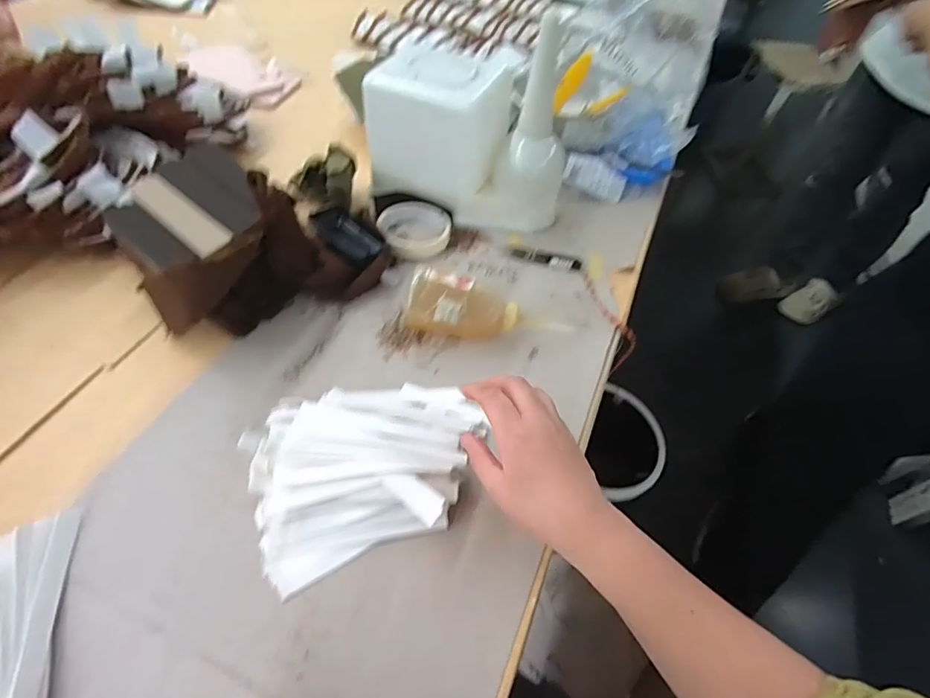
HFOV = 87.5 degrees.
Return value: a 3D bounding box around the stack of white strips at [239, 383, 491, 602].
[{"bbox_3d":[-0.081,0.092,0.421,0.202,0.039,0.153,-18,57,-16],"label":"stack of white strips"}]

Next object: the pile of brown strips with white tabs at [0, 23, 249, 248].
[{"bbox_3d":[-0.498,-0.259,0.586,0.267,0.145,0.393,18,53,8],"label":"pile of brown strips with white tabs"}]

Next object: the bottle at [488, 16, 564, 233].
[{"bbox_3d":[0.078,-0.242,0.573,0.085,0.214,0.069,22,55,12],"label":"bottle"}]

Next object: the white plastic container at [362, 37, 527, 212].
[{"bbox_3d":[-0.030,-0.281,0.623,0.158,0.168,0.126,18,53,8],"label":"white plastic container"}]

